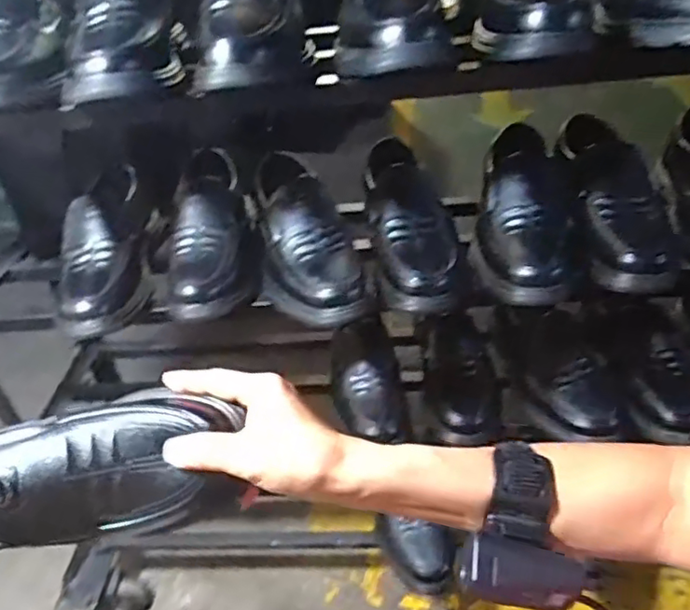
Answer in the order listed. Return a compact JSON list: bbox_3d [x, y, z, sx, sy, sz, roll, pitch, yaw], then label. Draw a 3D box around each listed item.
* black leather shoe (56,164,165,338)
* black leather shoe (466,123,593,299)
[{"bbox_3d":[-0.264,-0.067,0.653,0.089,0.087,0.234,-9,35,-4],"label":"black leather shoe"},{"bbox_3d":[0.199,-0.105,0.643,0.109,0.087,0.253,6,37,17],"label":"black leather shoe"}]

